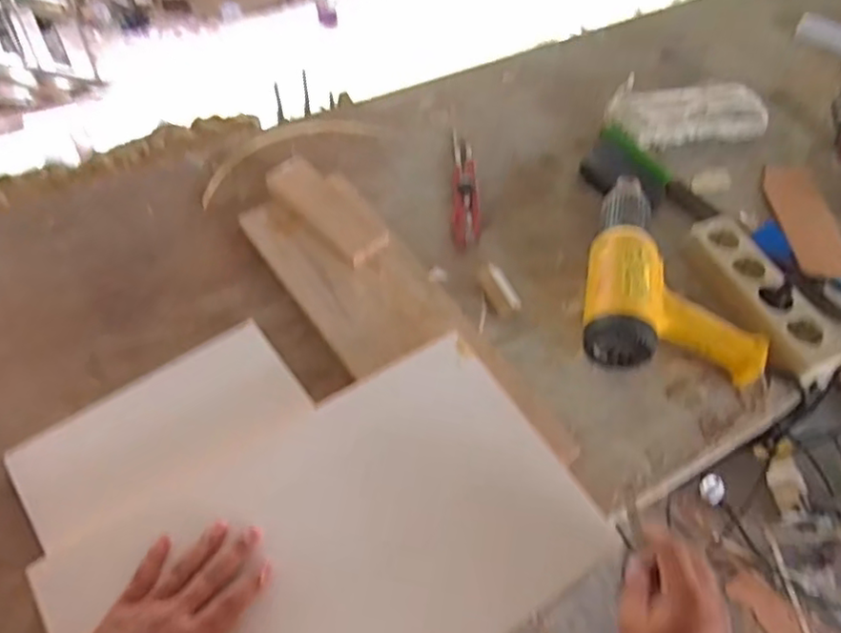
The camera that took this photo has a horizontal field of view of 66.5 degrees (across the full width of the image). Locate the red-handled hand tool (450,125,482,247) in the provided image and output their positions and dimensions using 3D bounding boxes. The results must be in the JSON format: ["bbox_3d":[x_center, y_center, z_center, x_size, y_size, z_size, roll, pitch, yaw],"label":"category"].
[{"bbox_3d":[0.056,-0.158,0.775,0.034,0.011,0.169,4,60,-2],"label":"red-handled hand tool"}]

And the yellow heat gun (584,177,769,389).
[{"bbox_3d":[0.272,-0.056,0.695,0.178,0.069,0.245,11,57,2],"label":"yellow heat gun"}]

